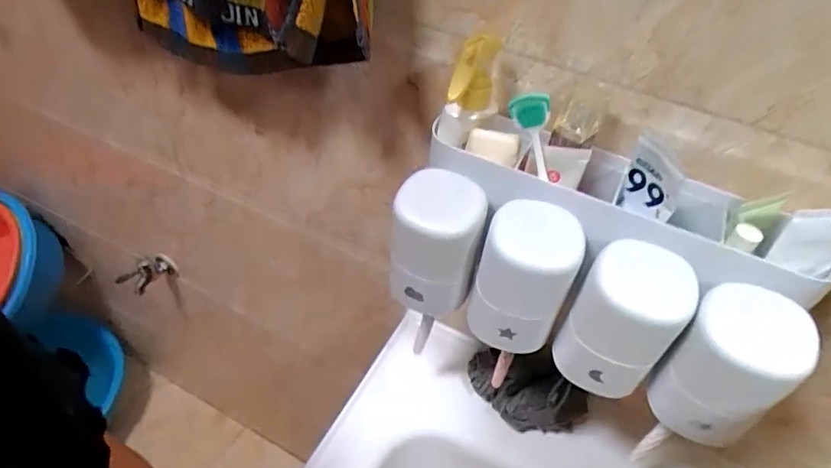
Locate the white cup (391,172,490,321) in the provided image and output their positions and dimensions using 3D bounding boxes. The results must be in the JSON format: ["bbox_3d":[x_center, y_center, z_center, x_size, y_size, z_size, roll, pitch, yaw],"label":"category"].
[{"bbox_3d":[0.012,0.009,0.426,0.075,0.112,0.059,10,45,2],"label":"white cup"}]

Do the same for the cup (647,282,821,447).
[{"bbox_3d":[0.210,0.091,0.354,0.053,0.116,0.066,-30,55,-31],"label":"cup"}]

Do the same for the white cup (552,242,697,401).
[{"bbox_3d":[0.149,0.064,0.384,0.071,0.117,0.056,32,50,23],"label":"white cup"}]

